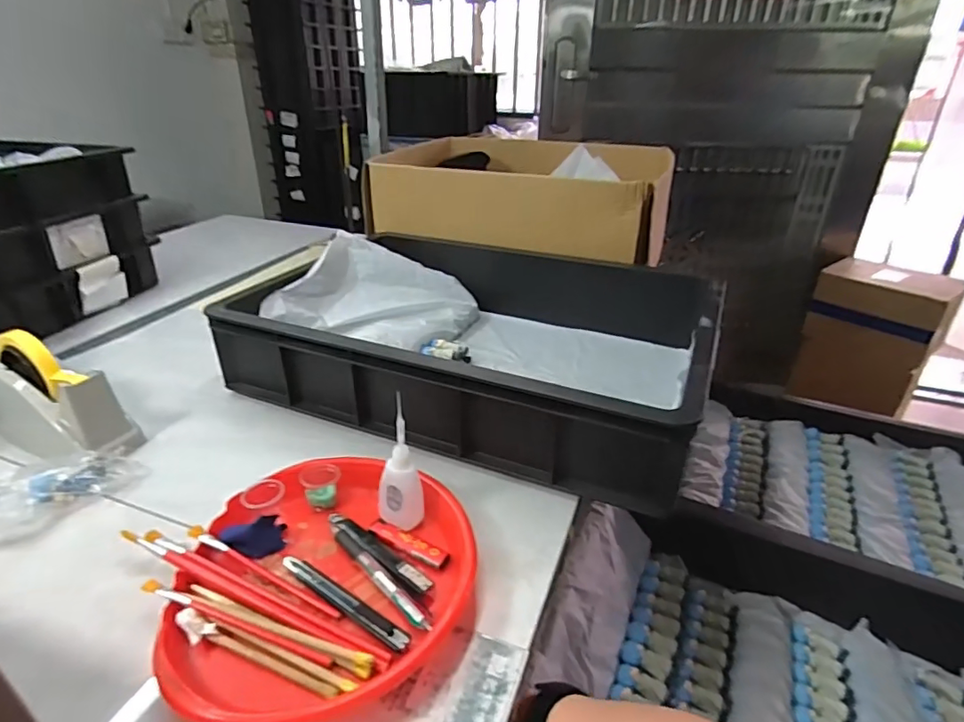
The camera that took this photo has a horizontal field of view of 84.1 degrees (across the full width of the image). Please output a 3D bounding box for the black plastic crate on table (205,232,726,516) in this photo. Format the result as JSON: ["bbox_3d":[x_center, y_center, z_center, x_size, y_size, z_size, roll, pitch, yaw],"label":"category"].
[{"bbox_3d":[-0.006,-0.036,0.731,0.586,0.121,0.385,14,31,22],"label":"black plastic crate on table"}]

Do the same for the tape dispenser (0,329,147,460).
[{"bbox_3d":[-0.494,0.037,0.608,0.220,0.116,0.078,15,31,24],"label":"tape dispenser"}]

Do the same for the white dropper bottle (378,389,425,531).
[{"bbox_3d":[-0.077,0.096,0.487,0.034,0.126,0.033,23,36,35],"label":"white dropper bottle"}]

